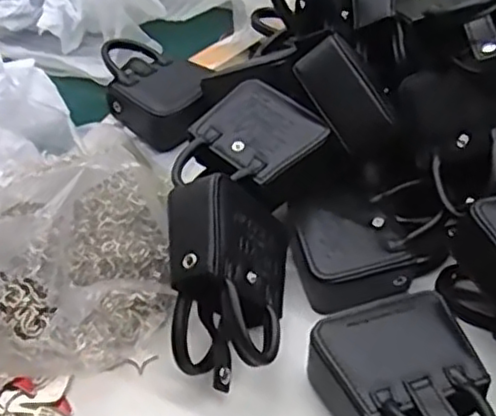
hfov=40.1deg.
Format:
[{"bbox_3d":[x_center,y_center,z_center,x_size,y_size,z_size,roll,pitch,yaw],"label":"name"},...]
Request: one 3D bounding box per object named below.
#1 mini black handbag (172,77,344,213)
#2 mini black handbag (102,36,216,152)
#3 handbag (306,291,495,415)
[{"bbox_3d":[0.002,-0.031,0.425,0.084,0.042,0.087,33,54,32],"label":"mini black handbag"},{"bbox_3d":[-0.069,-0.093,0.531,0.068,0.035,0.121,-32,51,-28],"label":"mini black handbag"},{"bbox_3d":[0.077,0.090,0.334,0.081,0.034,0.098,-13,44,-12],"label":"handbag"}]

